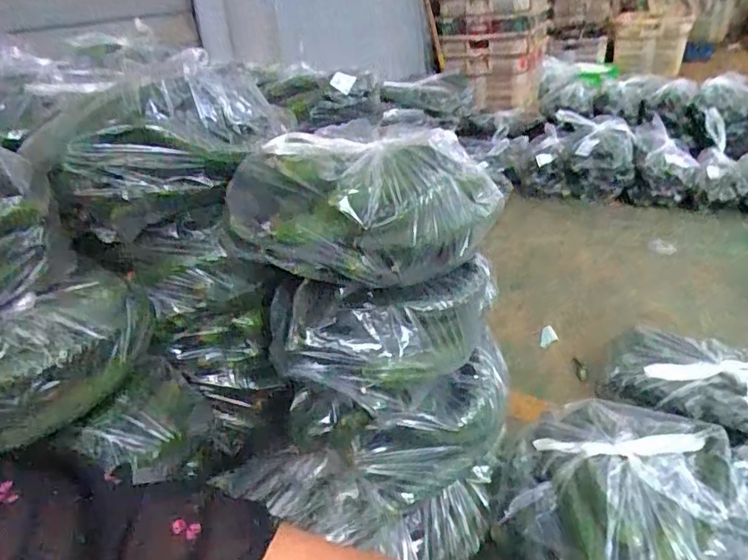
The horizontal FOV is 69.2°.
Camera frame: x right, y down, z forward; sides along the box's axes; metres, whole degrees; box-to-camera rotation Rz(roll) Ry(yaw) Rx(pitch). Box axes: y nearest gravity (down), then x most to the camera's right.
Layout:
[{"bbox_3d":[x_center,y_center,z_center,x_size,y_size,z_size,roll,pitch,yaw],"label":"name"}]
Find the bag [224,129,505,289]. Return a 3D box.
[{"bbox_3d":[-0.016,-0.097,0.637,0.304,0.127,0.235,-13,30,-14],"label":"bag"}]

